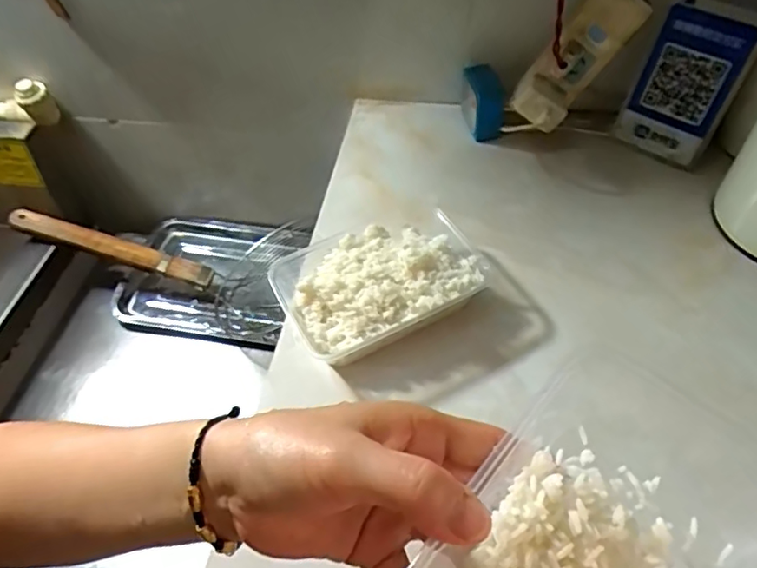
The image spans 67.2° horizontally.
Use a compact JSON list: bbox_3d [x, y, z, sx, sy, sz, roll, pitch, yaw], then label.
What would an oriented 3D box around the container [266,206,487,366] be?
[{"bbox_3d":[0.004,-0.005,0.488,0.169,0.047,0.116,-23,54,-14],"label":"container"}]

